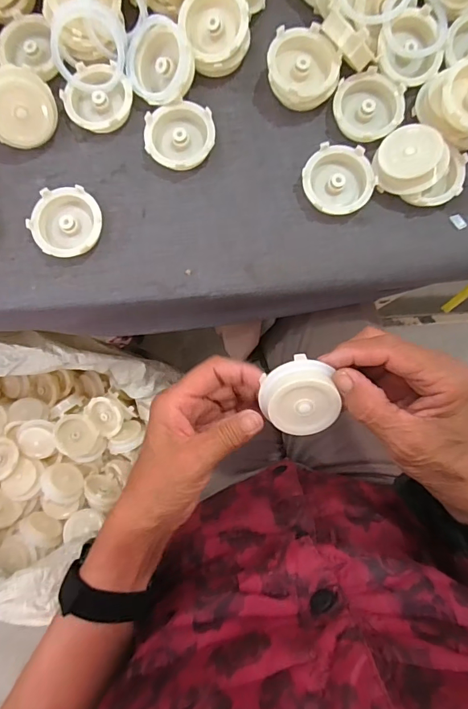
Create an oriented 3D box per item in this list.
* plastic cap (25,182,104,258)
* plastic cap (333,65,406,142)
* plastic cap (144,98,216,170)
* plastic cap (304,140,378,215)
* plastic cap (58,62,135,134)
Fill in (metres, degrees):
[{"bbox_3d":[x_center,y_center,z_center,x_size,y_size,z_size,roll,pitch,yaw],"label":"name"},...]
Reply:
[{"bbox_3d":[-0.140,-0.110,0.356,0.055,0.021,0.058,0,85,2],"label":"plastic cap"},{"bbox_3d":[0.114,-0.210,0.358,0.059,0.012,0.057,0,85,2],"label":"plastic cap"},{"bbox_3d":[-0.045,-0.184,0.360,0.057,0.018,0.056,0,85,2],"label":"plastic cap"},{"bbox_3d":[0.088,-0.145,0.355,0.057,0.017,0.055,0,85,2],"label":"plastic cap"},{"bbox_3d":[-0.117,-0.221,0.367,0.055,0.018,0.060,0,85,2],"label":"plastic cap"}]

